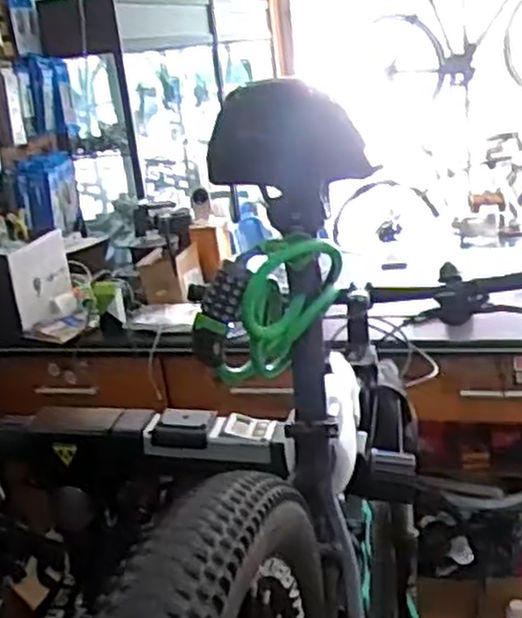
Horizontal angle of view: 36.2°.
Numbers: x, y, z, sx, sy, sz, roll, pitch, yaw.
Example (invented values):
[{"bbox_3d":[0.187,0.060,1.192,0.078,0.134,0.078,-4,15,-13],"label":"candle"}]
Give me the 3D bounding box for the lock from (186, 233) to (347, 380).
[{"bbox_3d":[0.009,0.002,0.721,0.063,0.126,0.156,8,24,39],"label":"lock"}]

